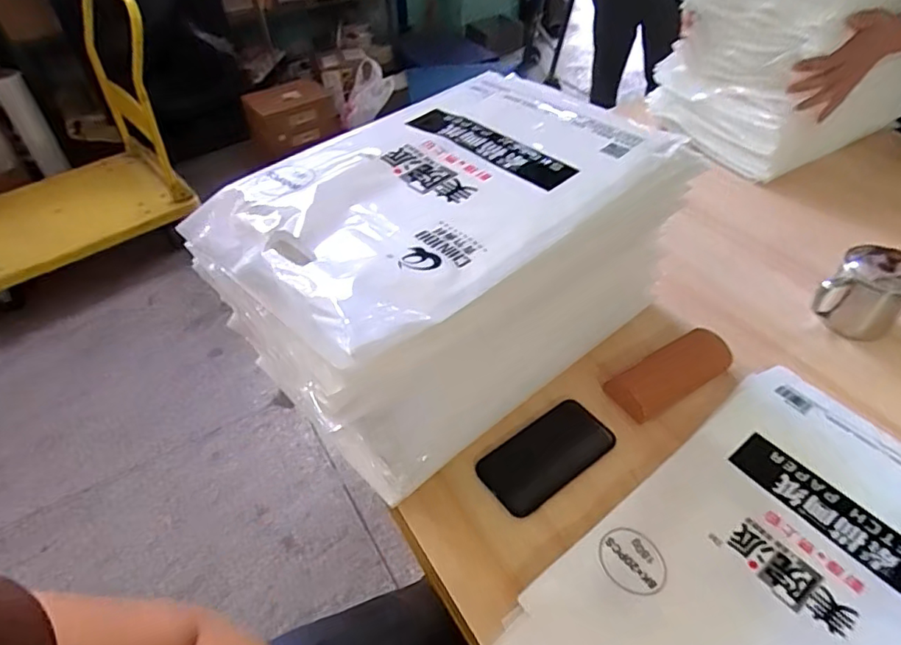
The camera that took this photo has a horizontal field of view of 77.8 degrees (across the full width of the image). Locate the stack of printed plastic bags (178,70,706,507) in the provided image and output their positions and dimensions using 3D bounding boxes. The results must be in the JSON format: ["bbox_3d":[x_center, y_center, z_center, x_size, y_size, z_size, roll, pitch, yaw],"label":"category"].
[{"bbox_3d":[0.003,-0.065,0.629,0.445,0.233,0.289,-33,53,-27],"label":"stack of printed plastic bags"}]

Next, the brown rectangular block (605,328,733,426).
[{"bbox_3d":[0.270,0.059,0.677,0.167,0.024,0.058,-23,50,-20],"label":"brown rectangular block"}]

